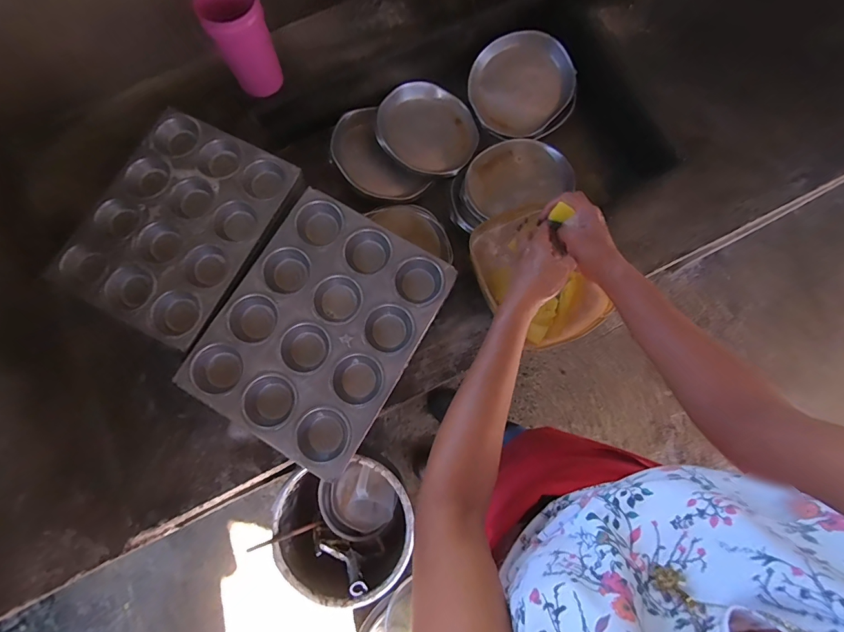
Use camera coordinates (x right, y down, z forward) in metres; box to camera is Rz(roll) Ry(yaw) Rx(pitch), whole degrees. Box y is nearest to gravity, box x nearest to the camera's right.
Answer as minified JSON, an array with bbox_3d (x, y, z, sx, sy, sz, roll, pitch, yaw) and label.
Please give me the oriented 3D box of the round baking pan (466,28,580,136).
[{"bbox_3d":[0.197,-0.460,0.780,0.187,0.019,0.187,1,107,4],"label":"round baking pan"}]

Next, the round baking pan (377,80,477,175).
[{"bbox_3d":[0.012,-0.365,0.772,0.189,0.033,0.186,39,76,-15],"label":"round baking pan"}]

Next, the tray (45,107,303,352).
[{"bbox_3d":[-0.357,-0.133,0.587,0.247,0.038,0.318,28,80,4],"label":"tray"}]

